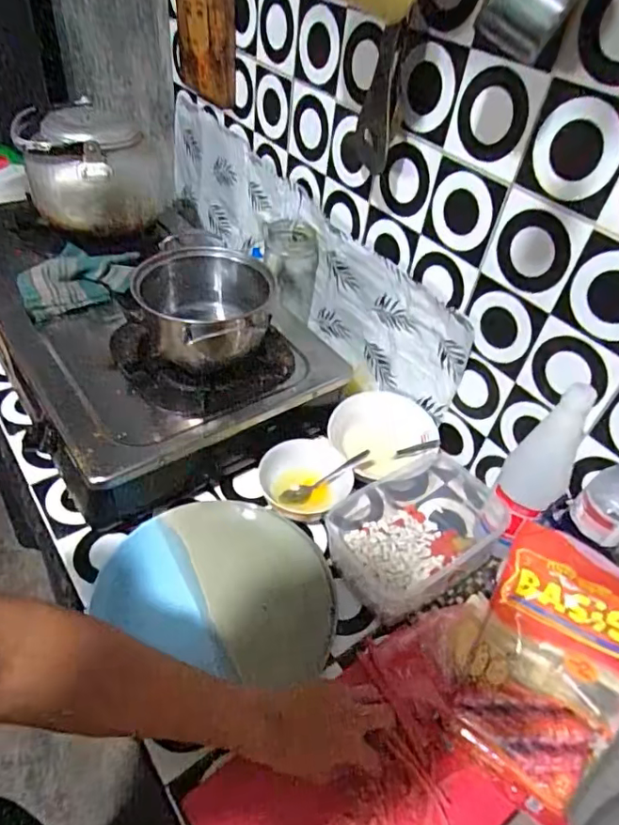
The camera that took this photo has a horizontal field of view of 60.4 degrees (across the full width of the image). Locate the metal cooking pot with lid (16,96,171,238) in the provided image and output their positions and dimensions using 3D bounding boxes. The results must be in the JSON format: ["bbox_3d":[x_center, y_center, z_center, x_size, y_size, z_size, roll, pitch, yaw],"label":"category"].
[{"bbox_3d":[-0.331,-0.374,0.819,0.186,0.153,0.174,-9,47,-17],"label":"metal cooking pot with lid"}]

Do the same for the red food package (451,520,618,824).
[{"bbox_3d":[0.221,0.239,0.512,0.156,0.027,0.227,29,82,27],"label":"red food package"}]

